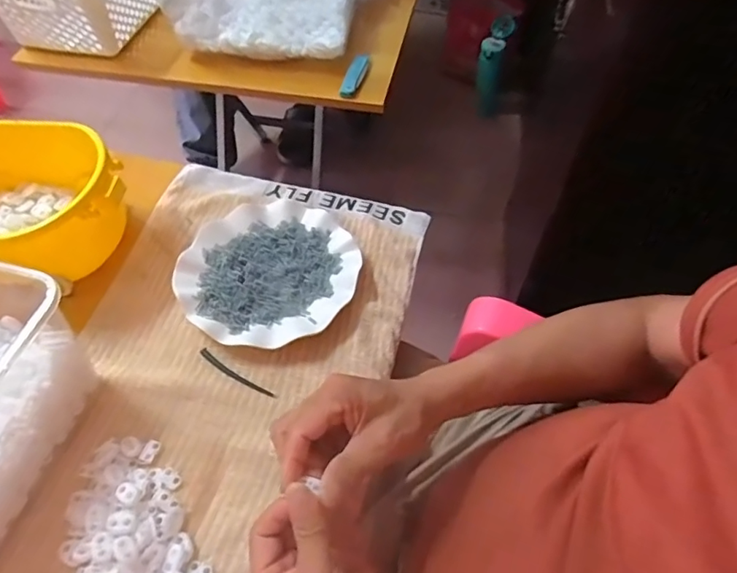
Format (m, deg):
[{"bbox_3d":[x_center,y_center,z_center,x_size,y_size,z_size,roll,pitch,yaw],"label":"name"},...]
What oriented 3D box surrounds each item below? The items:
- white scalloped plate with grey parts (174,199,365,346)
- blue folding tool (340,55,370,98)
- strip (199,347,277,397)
[{"bbox_3d":[-0.103,-0.020,0.544,0.186,0.021,0.165,-33,61,-21],"label":"white scalloped plate with grey parts"},{"bbox_3d":[-0.019,-0.320,0.771,0.022,0.015,0.106,12,56,9],"label":"blue folding tool"},{"bbox_3d":[-0.126,0.083,0.486,0.089,0.004,0.010,29,60,19],"label":"strip"}]

